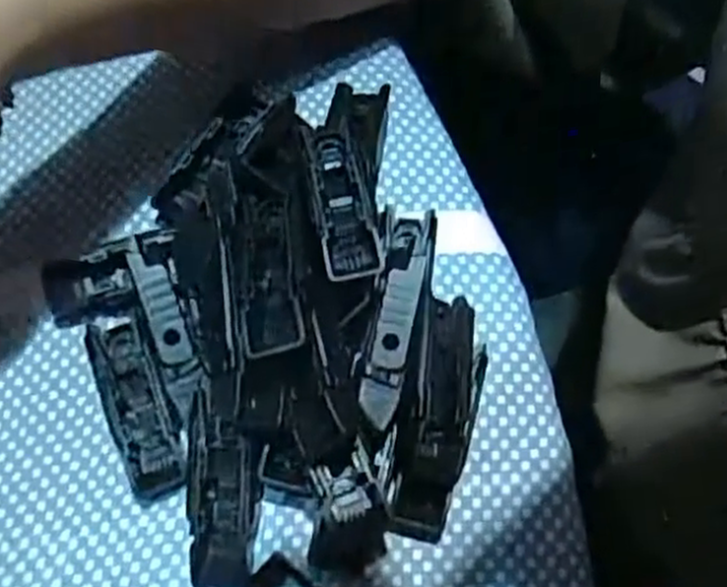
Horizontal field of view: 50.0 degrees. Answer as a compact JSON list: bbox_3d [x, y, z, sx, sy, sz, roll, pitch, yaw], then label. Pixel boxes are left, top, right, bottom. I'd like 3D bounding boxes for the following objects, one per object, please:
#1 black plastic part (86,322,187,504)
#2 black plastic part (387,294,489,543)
[{"bbox_3d":[-0.081,0.039,0.275,0.019,0.010,0.066,-20,70,-5],"label":"black plastic part"},{"bbox_3d":[0.023,0.040,0.260,0.018,0.030,0.080,1,71,47],"label":"black plastic part"}]

